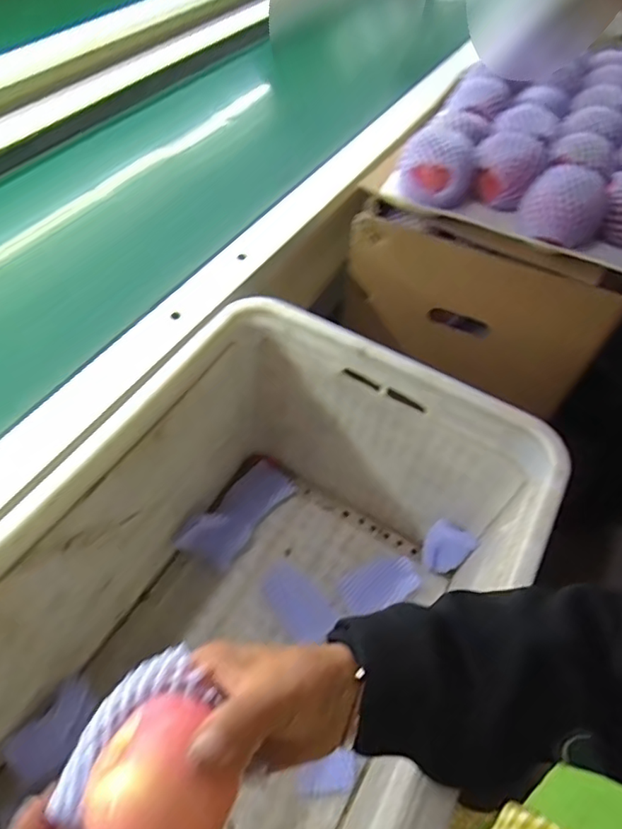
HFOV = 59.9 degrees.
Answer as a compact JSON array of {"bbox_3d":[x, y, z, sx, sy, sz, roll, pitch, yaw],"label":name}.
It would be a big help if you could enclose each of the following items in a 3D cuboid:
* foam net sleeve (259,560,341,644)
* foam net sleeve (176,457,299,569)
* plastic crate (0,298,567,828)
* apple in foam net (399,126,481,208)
[{"bbox_3d":[-0.018,0.220,0.639,0.053,0.011,0.110,-31,47,-24],"label":"foam net sleeve"},{"bbox_3d":[-0.090,0.122,0.687,0.067,0.030,0.160,33,58,21],"label":"foam net sleeve"},{"bbox_3d":[-0.057,0.209,0.484,0.337,0.300,0.525,26,55,17],"label":"plastic crate"},{"bbox_3d":[0.138,-0.264,0.589,0.079,0.072,0.078,13,53,7],"label":"apple in foam net"}]

